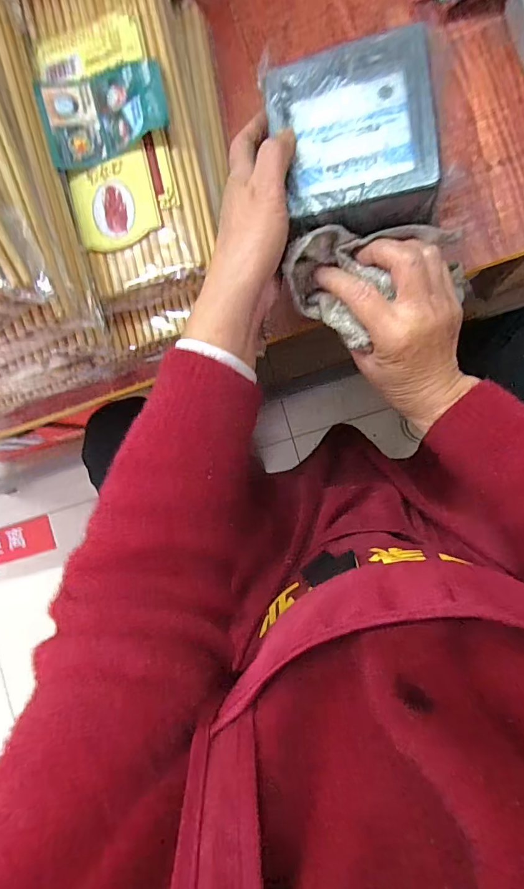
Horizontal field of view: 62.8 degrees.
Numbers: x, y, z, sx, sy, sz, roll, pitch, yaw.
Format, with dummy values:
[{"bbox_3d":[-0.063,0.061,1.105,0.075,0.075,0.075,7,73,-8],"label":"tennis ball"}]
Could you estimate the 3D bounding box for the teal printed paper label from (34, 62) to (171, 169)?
[{"bbox_3d":[-0.121,-0.258,0.327,0.095,0.012,0.070,-17,87,9],"label":"teal printed paper label"}]

